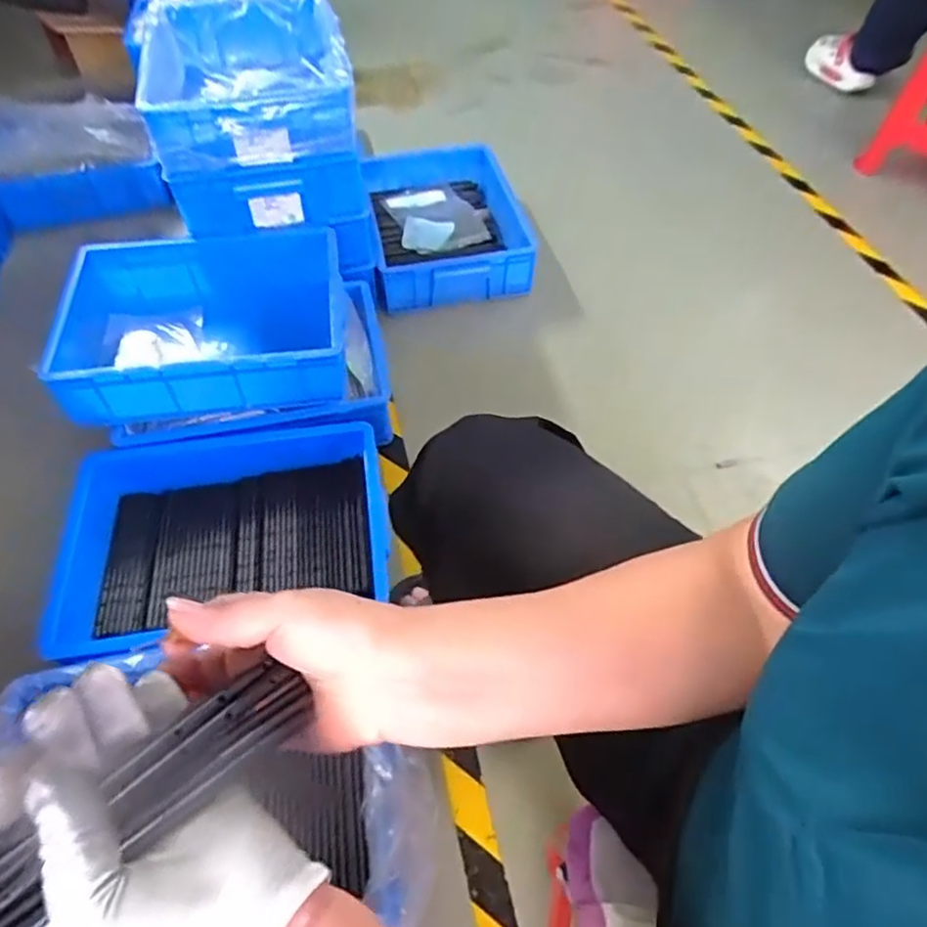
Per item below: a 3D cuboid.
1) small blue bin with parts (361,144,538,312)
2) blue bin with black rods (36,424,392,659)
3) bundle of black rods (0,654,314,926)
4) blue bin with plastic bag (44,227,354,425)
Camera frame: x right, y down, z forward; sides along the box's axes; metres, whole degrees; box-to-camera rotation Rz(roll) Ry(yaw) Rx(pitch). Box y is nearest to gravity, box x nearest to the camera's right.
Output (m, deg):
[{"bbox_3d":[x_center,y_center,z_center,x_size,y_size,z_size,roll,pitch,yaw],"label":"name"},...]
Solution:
[{"bbox_3d":[-0.044,-0.499,1.363,0.308,0.109,0.443,-7,53,-5],"label":"small blue bin with parts"},{"bbox_3d":[-0.317,0.103,0.910,0.423,0.105,0.296,-9,53,-7],"label":"blue bin with black rods"},{"bbox_3d":[-0.155,0.150,0.261,0.033,0.017,0.217,34,39,24],"label":"bundle of black rods"},{"bbox_3d":[-0.390,-0.198,1.021,0.411,0.136,0.310,-7,53,-5],"label":"blue bin with plastic bag"}]

